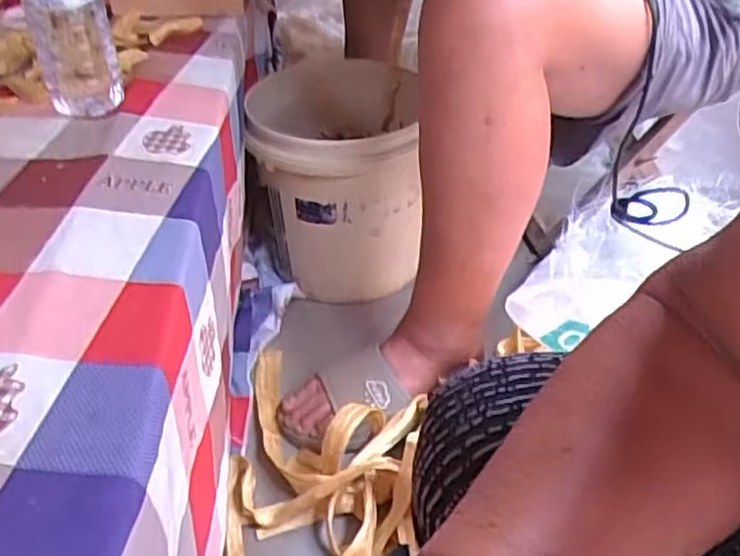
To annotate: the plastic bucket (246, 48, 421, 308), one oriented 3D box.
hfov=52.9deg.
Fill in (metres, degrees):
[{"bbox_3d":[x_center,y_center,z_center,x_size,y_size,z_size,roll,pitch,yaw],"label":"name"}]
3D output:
[{"bbox_3d":[-0.049,-0.149,1.083,0.230,0.260,0.289,-5,38,-5],"label":"plastic bucket"}]

